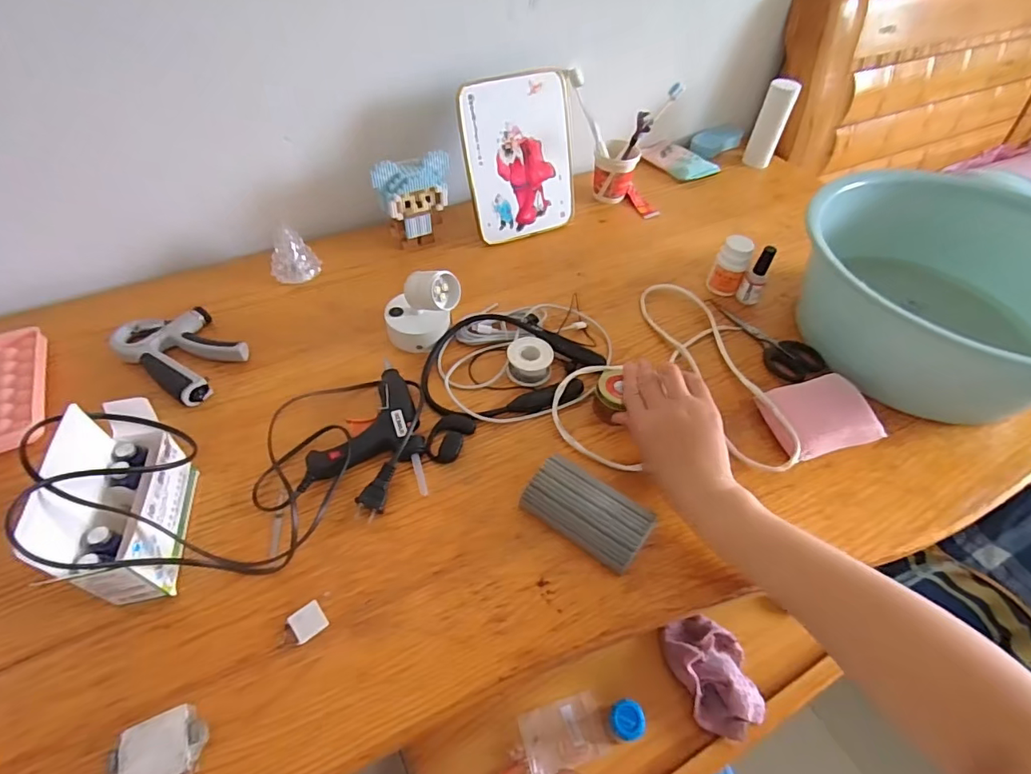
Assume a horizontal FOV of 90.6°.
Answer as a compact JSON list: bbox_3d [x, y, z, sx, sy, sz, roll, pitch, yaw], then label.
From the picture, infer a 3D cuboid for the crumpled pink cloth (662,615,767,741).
[{"bbox_3d":[0.185,0.260,0.469,0.066,0.029,0.099,-11,52,-13],"label":"crumpled pink cloth"}]

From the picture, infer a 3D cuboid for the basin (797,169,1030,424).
[{"bbox_3d":[0.519,-0.124,0.616,0.338,0.142,0.338,2,50,-2],"label":"basin"}]

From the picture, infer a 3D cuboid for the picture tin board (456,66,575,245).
[{"bbox_3d":[0.009,-0.308,0.695,0.158,0.200,0.008,-21,34,-19],"label":"picture tin board"}]

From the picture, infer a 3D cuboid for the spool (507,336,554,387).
[{"bbox_3d":[0.017,-0.030,0.567,0.048,0.029,0.047,2,50,-2],"label":"spool"}]

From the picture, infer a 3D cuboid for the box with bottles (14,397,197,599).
[{"bbox_3d":[-0.300,0.084,0.397,0.052,0.117,0.134,-6,51,-8],"label":"box with bottles"}]

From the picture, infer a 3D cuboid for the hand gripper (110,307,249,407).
[{"bbox_3d":[-0.366,-0.043,0.563,0.146,0.021,0.091,28,54,19],"label":"hand gripper"}]

